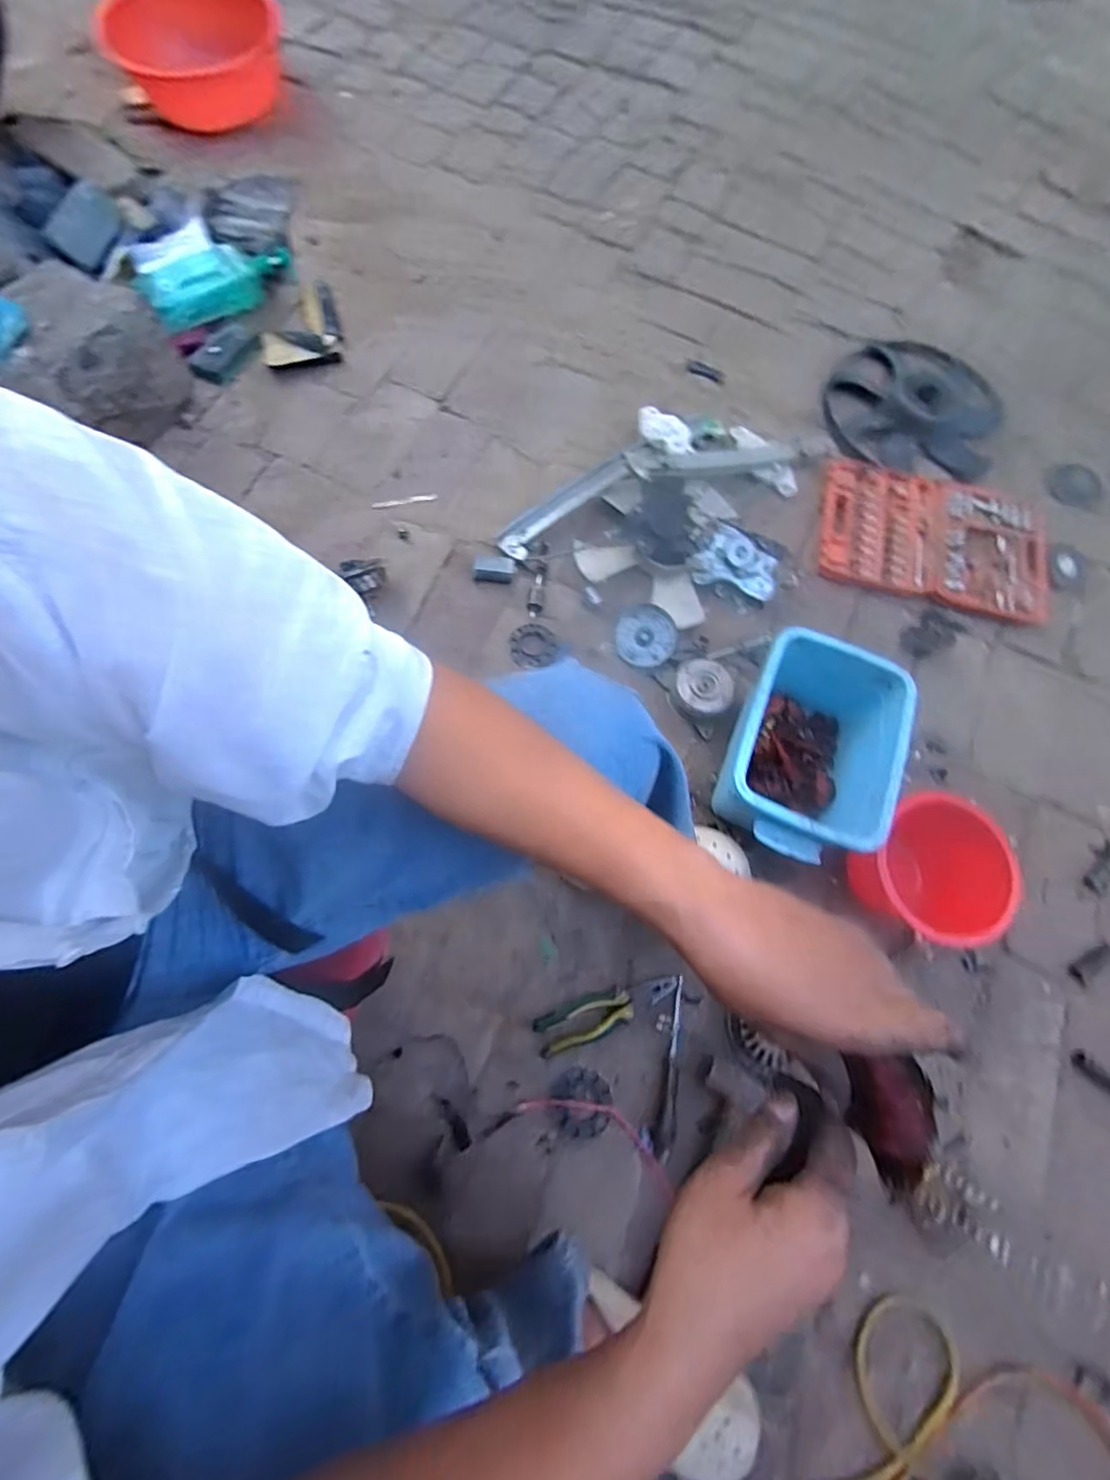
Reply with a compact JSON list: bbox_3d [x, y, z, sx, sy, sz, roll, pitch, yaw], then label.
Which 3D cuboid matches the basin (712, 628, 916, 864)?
[{"bbox_3d":[0.338,0.021,0.786,0.200,0.175,0.281,20,73,5],"label":"basin"}]

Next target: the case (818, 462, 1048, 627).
[{"bbox_3d":[0.650,-0.339,0.977,0.388,0.028,0.268,8,73,0],"label":"case"}]

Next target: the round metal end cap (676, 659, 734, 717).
[{"bbox_3d":[0.223,-0.077,0.864,0.083,0.037,0.082,1,73,-2],"label":"round metal end cap"}]

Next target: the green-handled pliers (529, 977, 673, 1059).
[{"bbox_3d":[0.069,0.353,0.740,0.191,0.013,0.053,-19,75,-8],"label":"green-handled pliers"}]

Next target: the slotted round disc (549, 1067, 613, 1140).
[{"bbox_3d":[0.035,0.455,0.712,0.073,0.013,0.077,1,73,-2],"label":"slotted round disc"}]

